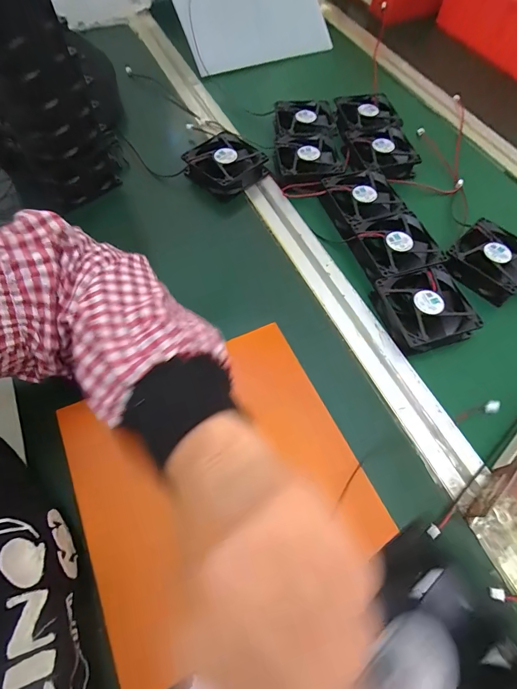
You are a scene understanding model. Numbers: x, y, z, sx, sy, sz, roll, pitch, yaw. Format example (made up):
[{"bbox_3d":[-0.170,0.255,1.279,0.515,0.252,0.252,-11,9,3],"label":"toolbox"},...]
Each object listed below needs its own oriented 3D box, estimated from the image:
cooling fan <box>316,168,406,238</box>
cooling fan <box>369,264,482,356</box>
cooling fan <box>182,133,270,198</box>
[{"bbox_3d":[0.123,-0.174,0.424,0.086,0.021,0.086,-22,66,-15],"label":"cooling fan"},{"bbox_3d":[0.169,-0.037,0.358,0.084,0.024,0.080,-14,64,-11],"label":"cooling fan"},{"bbox_3d":[-0.041,-0.226,0.443,0.082,0.029,0.077,40,66,16],"label":"cooling fan"}]

